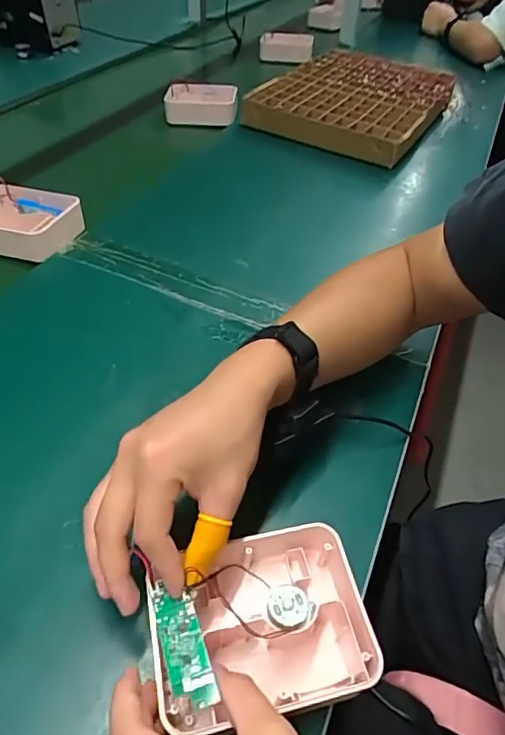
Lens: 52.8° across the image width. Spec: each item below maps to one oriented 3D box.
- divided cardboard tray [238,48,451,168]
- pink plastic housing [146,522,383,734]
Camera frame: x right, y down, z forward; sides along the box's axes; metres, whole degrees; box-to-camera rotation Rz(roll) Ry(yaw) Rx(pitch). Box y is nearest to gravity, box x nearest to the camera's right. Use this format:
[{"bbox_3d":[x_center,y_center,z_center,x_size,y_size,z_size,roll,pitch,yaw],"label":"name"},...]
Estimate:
[{"bbox_3d":[0.204,-0.523,0.997,0.301,0.051,0.451,22,45,15],"label":"divided cardboard tray"},{"bbox_3d":[0.004,0.159,0.317,0.128,0.045,0.100,-7,48,-13],"label":"pink plastic housing"}]

